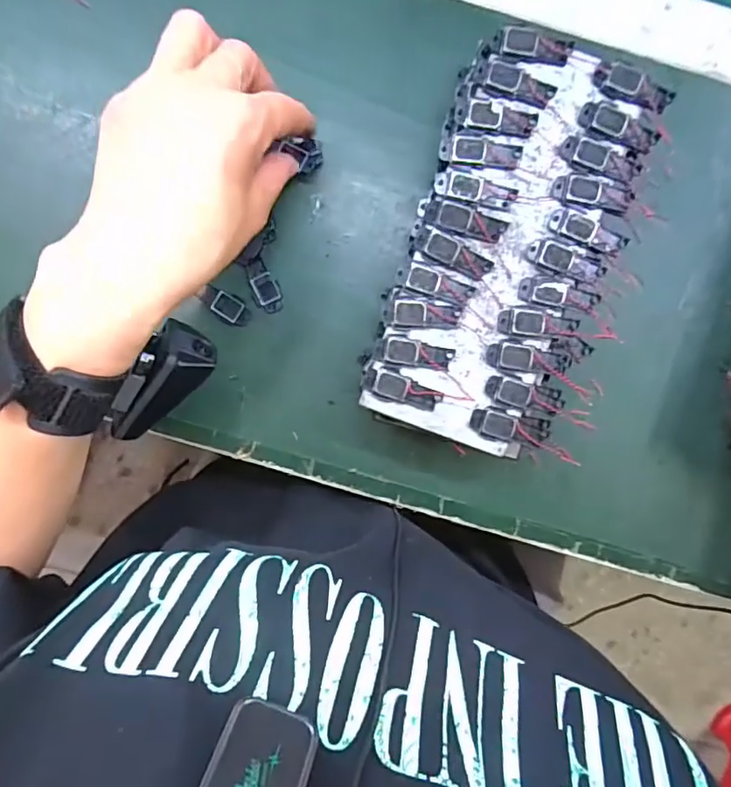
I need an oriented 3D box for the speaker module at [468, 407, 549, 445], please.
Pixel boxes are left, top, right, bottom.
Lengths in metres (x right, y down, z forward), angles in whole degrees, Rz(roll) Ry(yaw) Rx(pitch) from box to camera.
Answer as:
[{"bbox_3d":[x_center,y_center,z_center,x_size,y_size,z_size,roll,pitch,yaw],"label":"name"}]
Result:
[{"bbox_3d":[0.074,0.017,0.283,0.041,0.007,0.015,15,95,-1],"label":"speaker module"}]

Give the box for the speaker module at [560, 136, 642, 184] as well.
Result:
[{"bbox_3d":[0.117,-0.116,0.273,0.040,0.006,0.016,16,95,-1],"label":"speaker module"}]

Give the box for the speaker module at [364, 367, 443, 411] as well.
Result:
[{"bbox_3d":[0.019,-0.002,0.281,0.041,0.005,0.014,19,95,-2],"label":"speaker module"}]

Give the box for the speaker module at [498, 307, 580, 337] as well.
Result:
[{"bbox_3d":[0.088,-0.036,0.278,0.040,0.004,0.013,4,95,0],"label":"speaker module"}]

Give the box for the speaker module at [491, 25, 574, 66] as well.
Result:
[{"bbox_3d":[0.081,-0.168,0.268,0.038,0.005,0.014,12,95,-1],"label":"speaker module"}]

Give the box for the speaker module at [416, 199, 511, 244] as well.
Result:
[{"bbox_3d":[0.048,-0.086,0.274,0.045,0.007,0.013,16,95,-1],"label":"speaker module"}]

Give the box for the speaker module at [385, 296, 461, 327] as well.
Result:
[{"bbox_3d":[0.029,-0.041,0.277,0.038,0.005,0.014,0,95,0],"label":"speaker module"}]

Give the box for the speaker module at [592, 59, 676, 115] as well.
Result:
[{"bbox_3d":[0.132,-0.151,0.269,0.040,0.005,0.016,18,95,-2],"label":"speaker module"}]

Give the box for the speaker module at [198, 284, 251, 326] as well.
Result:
[{"bbox_3d":[-0.085,-0.053,0.335,0.031,0.004,0.015,28,94,-2],"label":"speaker module"}]

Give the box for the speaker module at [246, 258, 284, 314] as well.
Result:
[{"bbox_3d":[-0.061,-0.065,0.334,0.017,0.004,0.033,-16,95,1],"label":"speaker module"}]

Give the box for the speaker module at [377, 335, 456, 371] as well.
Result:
[{"bbox_3d":[0.026,-0.020,0.279,0.038,0.004,0.014,12,95,-1],"label":"speaker module"}]

